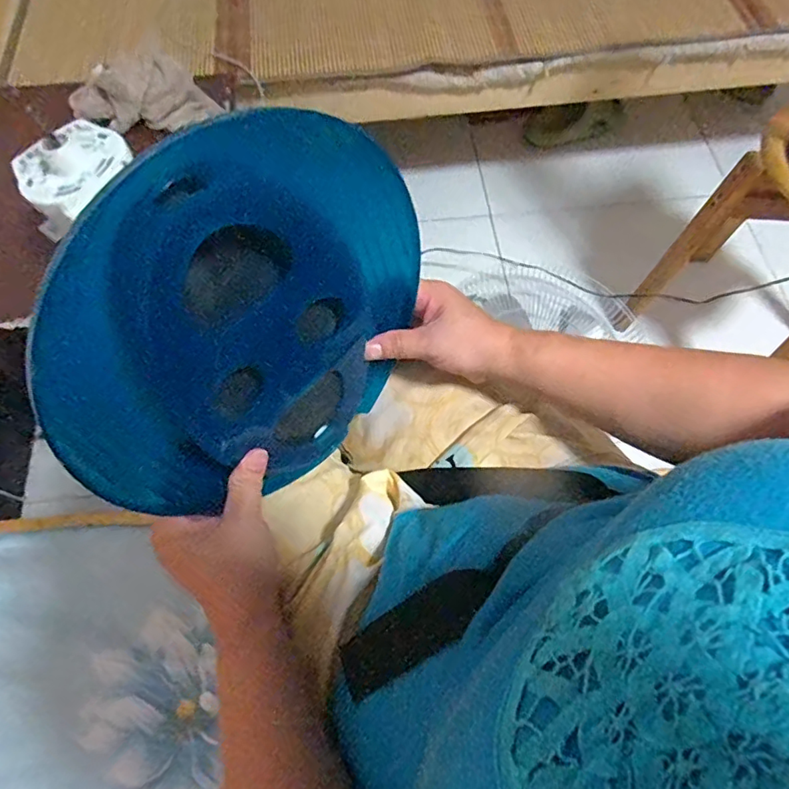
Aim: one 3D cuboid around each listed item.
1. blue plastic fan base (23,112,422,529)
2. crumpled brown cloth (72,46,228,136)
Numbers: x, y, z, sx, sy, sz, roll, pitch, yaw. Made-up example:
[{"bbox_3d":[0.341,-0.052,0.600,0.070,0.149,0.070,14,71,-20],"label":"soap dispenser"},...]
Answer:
[{"bbox_3d":[-0.086,-0.034,0.337,0.236,0.250,0.055,-42,55,-15],"label":"blue plastic fan base"},{"bbox_3d":[-0.328,-0.389,0.678,0.186,0.055,0.088,-7,65,-2],"label":"crumpled brown cloth"}]

